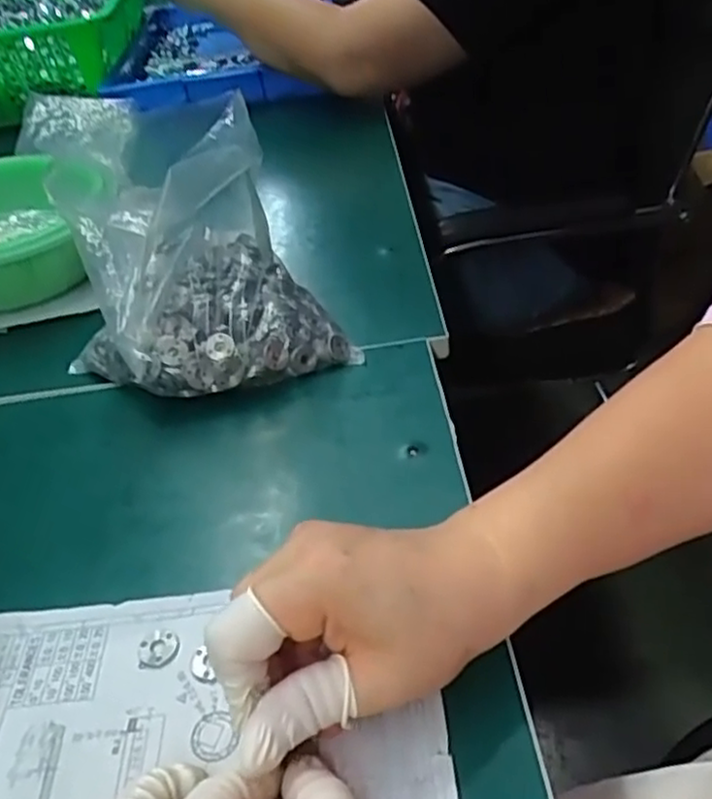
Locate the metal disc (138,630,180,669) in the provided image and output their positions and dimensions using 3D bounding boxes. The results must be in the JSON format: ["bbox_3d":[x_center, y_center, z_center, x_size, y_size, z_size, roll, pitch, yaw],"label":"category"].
[{"bbox_3d":[-0.085,0.106,0.307,0.017,0.004,0.016,-3,40,3],"label":"metal disc"}]

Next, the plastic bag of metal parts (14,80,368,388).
[{"bbox_3d":[-0.106,-0.087,0.446,0.149,0.130,0.158,-19,42,-15],"label":"plastic bag of metal parts"}]

